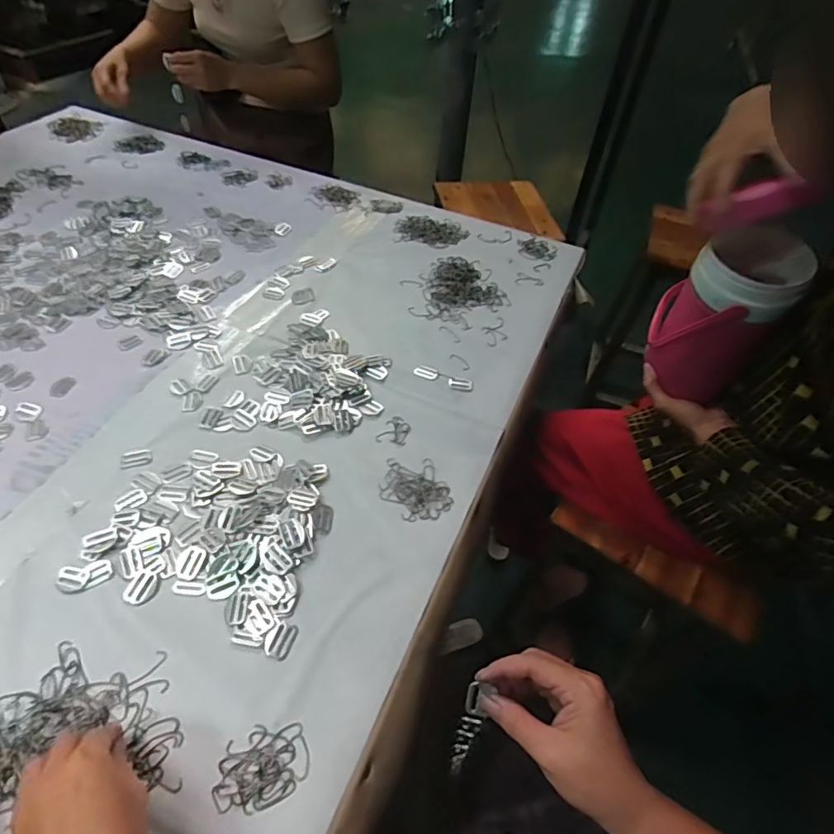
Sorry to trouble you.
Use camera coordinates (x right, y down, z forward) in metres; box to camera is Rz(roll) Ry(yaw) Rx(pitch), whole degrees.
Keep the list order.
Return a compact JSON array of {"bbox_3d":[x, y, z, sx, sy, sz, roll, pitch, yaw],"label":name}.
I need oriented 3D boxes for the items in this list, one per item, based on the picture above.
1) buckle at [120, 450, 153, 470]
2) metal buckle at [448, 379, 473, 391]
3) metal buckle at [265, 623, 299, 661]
[{"bbox_3d":[-0.323,0.047,0.602,0.034,0.004,0.022,-12,51,-12],"label":"buckle"},{"bbox_3d":[0.059,-0.044,0.699,0.033,0.004,0.020,5,50,1],"label":"metal buckle"},{"bbox_3d":[-0.126,0.206,0.484,0.024,0.004,0.031,19,52,13],"label":"metal buckle"}]

